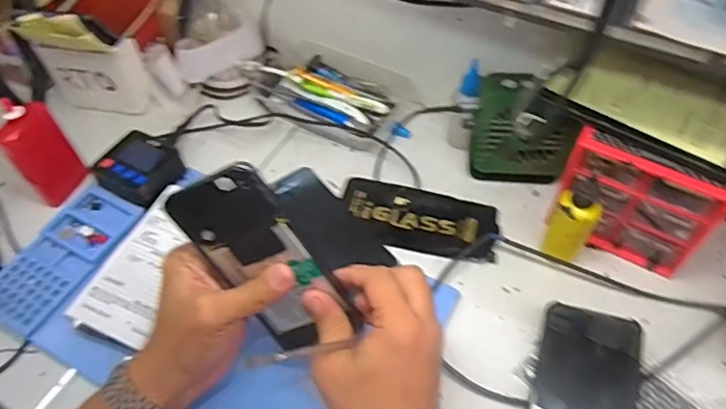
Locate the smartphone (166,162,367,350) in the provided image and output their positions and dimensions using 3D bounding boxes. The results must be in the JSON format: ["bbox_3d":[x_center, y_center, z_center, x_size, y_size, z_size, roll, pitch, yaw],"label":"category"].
[{"bbox_3d":[-0.067,0.043,0.397,0.072,0.157,0.011,-22,30,20],"label":"smartphone"}]

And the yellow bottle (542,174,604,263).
[{"bbox_3d":[0.188,0.014,0.492,0.035,0.097,0.029,27,59,20],"label":"yellow bottle"}]

